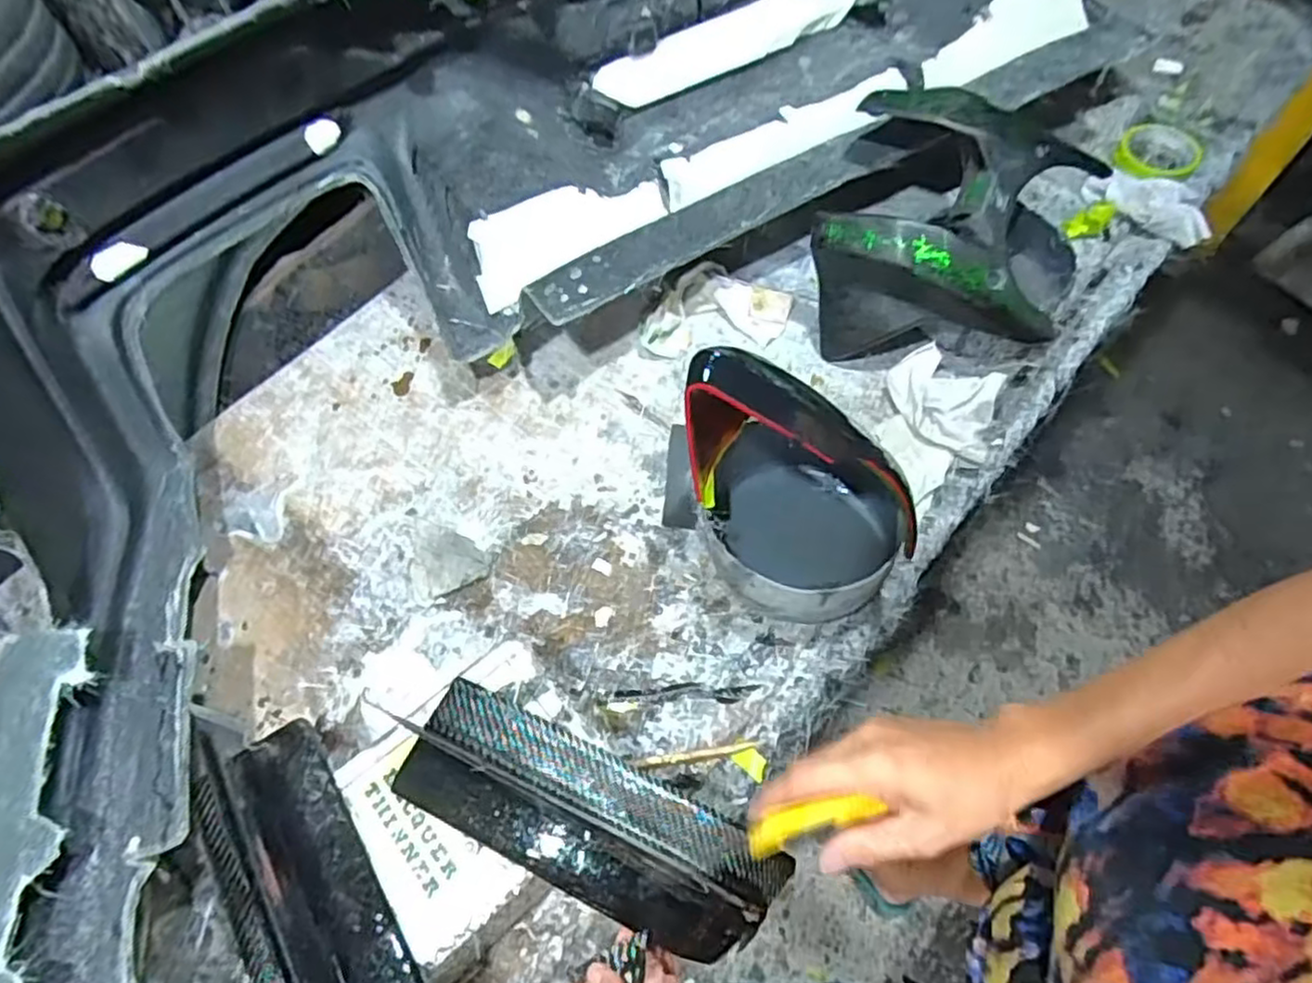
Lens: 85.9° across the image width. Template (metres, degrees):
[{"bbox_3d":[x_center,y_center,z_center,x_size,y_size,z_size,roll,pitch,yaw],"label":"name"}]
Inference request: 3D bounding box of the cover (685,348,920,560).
[{"bbox_3d":[0.122,-0.037,0.554,0.199,0.142,0.084,15,65,7],"label":"cover"}]

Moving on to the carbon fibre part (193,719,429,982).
[{"bbox_3d":[-0.226,0.283,0.447,0.095,0.072,0.283,-33,69,-15],"label":"carbon fibre part"}]

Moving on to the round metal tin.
[{"bbox_3d":[0.132,0.043,0.664,0.172,0.107,0.159,0,64,-1],"label":"round metal tin"}]

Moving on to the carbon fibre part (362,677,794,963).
[{"bbox_3d":[-0.056,0.229,0.498,0.285,0.025,0.092,24,66,8],"label":"carbon fibre part"}]

